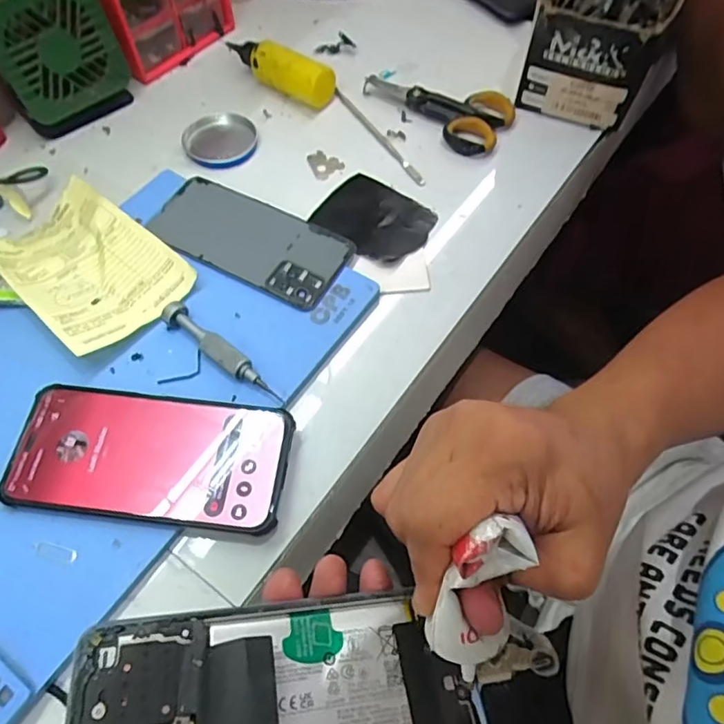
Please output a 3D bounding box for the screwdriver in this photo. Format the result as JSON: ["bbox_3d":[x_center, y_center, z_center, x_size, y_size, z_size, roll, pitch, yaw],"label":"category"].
[{"bbox_3d":[-0.095,-0.006,0.373,0.106,0.010,0.017,38,68,19],"label":"screwdriver"}]

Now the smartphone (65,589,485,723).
[{"bbox_3d":[-0.030,0.133,0.219,0.157,0.013,0.071,0,49,-16],"label":"smartphone"}]

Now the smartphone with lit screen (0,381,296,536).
[{"bbox_3d":[-0.129,0.058,0.340,0.164,0.010,0.078,6,61,4],"label":"smartphone with lit screen"}]

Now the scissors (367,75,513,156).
[{"bbox_3d":[0.067,-0.240,0.507,0.147,0.012,0.076,33,66,17],"label":"scissors"}]

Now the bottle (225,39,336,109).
[{"bbox_3d":[-0.081,-0.284,0.524,0.130,0.033,0.035,38,68,19],"label":"bottle"}]

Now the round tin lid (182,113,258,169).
[{"bbox_3d":[-0.126,-0.197,0.493,0.064,0.011,0.062,0,61,1],"label":"round tin lid"}]

